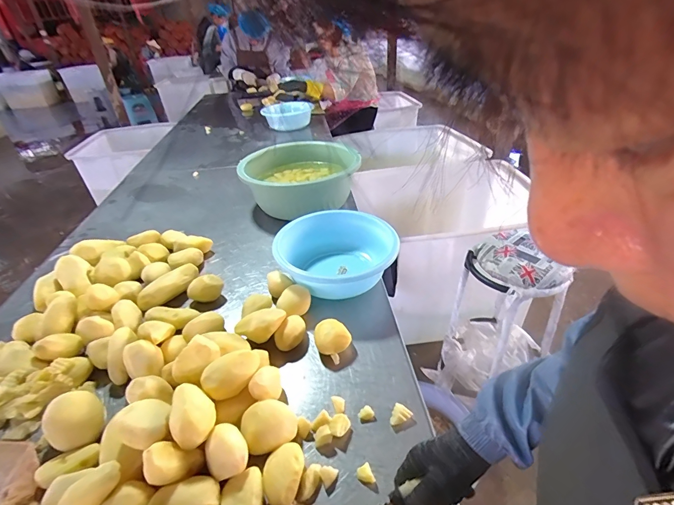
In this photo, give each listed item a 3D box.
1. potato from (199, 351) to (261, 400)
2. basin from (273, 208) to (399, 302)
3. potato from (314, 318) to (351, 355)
[{"bbox_3d":[-0.168,0.192,0.581,0.091,0.041,0.053,-22,38,-25],"label":"potato"},{"bbox_3d":[-0.009,0.007,0.865,0.250,0.109,0.250,-3,34,2],"label":"basin"},{"bbox_3d":[-0.009,0.162,0.694,0.067,0.048,0.064,-10,35,-9],"label":"potato"}]

